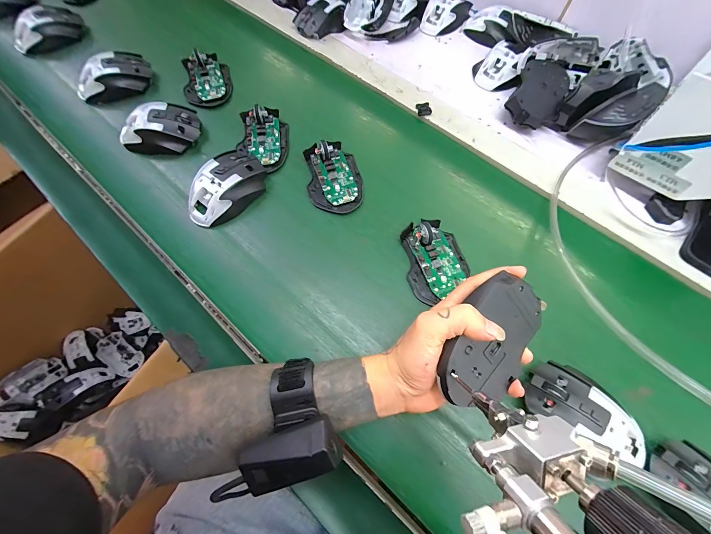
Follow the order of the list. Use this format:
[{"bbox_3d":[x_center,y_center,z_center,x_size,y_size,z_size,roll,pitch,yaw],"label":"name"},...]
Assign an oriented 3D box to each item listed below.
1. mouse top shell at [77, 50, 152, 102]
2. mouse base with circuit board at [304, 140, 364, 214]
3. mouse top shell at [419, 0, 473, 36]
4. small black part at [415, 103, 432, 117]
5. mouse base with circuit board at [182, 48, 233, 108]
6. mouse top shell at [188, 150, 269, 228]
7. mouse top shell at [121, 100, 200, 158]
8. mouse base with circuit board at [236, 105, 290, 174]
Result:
[{"bbox_3d":[-0.393,-0.305,0.494,0.115,0.046,0.065,-30,70,-12],"label":"mouse top shell"},{"bbox_3d":[-0.030,-0.128,0.415,0.072,0.029,0.108,-13,68,-5],"label":"mouse base with circuit board"},{"bbox_3d":[0.168,-0.468,0.558,0.069,0.035,0.109,26,70,11],"label":"mouse top shell"},{"bbox_3d":[0.106,-0.244,0.471,0.022,0.007,0.024,-6,67,-2],"label":"small black part"},{"bbox_3d":[-0.242,-0.301,0.488,0.073,0.031,0.114,-15,68,-6],"label":"mouse base with circuit board"},{"bbox_3d":[-0.167,-0.106,0.400,0.071,0.038,0.116,23,68,10],"label":"mouse top shell"},{"bbox_3d":[-0.288,-0.203,0.441,0.106,0.039,0.064,3,67,2],"label":"mouse top shell"},{"bbox_3d":[-0.135,-0.188,0.440,0.071,0.027,0.108,-5,67,-2],"label":"mouse base with circuit board"}]

